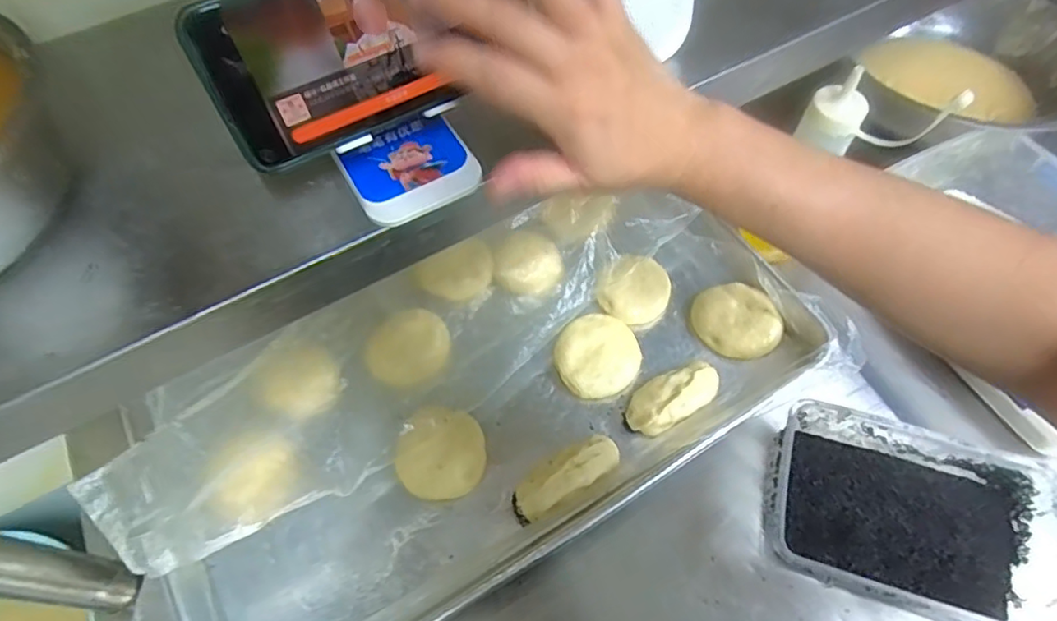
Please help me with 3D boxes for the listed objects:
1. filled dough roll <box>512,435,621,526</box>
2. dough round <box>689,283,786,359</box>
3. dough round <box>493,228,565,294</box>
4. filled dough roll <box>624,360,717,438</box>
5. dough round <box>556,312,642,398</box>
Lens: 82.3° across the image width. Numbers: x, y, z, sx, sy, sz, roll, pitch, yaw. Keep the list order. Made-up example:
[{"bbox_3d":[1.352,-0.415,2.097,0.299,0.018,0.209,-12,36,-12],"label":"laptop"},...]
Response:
[{"bbox_3d":[0.033,0.147,0.534,0.102,0.040,0.033,-27,62,-14],"label":"filled dough roll"},{"bbox_3d":[0.209,0.010,0.614,0.069,0.030,0.088,-30,63,-16],"label":"dough round"},{"bbox_3d":[-0.001,-0.054,0.648,0.071,0.019,0.076,-1,59,1],"label":"dough round"},{"bbox_3d":[0.137,0.081,0.568,0.100,0.042,0.047,-24,61,-13],"label":"filled dough roll"},{"bbox_3d":[0.069,0.046,0.606,0.081,0.019,0.085,-1,59,1],"label":"dough round"}]

